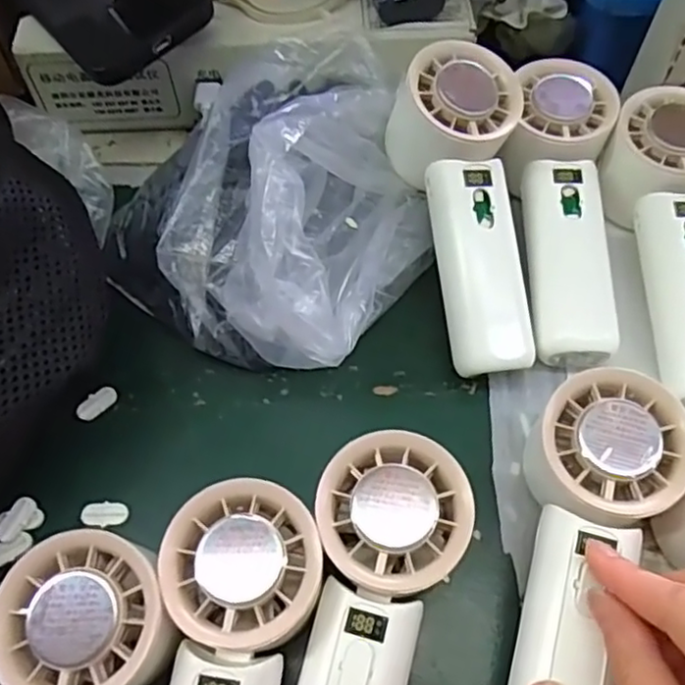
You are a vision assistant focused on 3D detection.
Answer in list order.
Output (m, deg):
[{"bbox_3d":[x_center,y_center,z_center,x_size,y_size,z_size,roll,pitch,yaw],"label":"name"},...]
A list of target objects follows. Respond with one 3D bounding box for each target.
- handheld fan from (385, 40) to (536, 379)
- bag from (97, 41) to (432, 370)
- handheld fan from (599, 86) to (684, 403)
[{"bbox_3d":[0.061,-0.065,0.323,0.062,0.037,0.161,-7,82,-4],"label":"handheld fan"},{"bbox_3d":[-0.026,-0.086,0.321,0.147,0.090,0.177,27,65,15],"label":"bag"},{"bbox_3d":[0.165,-0.049,0.326,0.053,0.033,0.156,-1,73,0],"label":"handheld fan"}]

